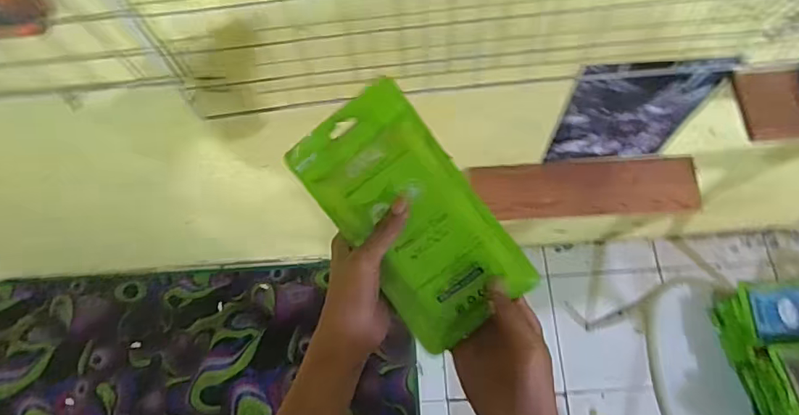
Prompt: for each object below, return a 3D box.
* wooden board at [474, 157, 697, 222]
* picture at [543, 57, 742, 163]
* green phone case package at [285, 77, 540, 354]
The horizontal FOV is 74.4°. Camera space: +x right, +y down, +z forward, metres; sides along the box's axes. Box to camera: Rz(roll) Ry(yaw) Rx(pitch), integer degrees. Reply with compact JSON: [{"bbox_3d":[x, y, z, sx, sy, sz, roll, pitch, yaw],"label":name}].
[{"bbox_3d":[0.328,-0.027,0.945,0.380,0.111,0.027,-2,28,7],"label":"wooden board"},{"bbox_3d":[0.353,-0.140,0.789,0.212,0.295,0.026,-6,70,0],"label":"picture"},{"bbox_3d":[0.008,0.006,0.433,0.109,0.006,0.206,-38,85,9],"label":"green phone case package"}]

